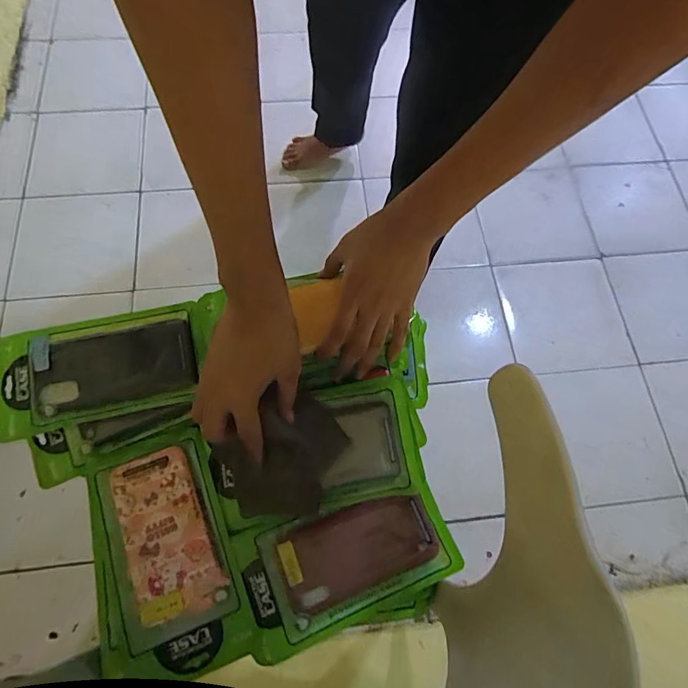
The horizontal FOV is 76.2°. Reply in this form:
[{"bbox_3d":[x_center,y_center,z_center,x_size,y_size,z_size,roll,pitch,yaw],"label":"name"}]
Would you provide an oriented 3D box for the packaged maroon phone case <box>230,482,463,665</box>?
[{"bbox_3d":[0.001,0.204,0.414,0.201,0.015,0.103,-18,71,-8],"label":"packaged maroon phone case"}]

